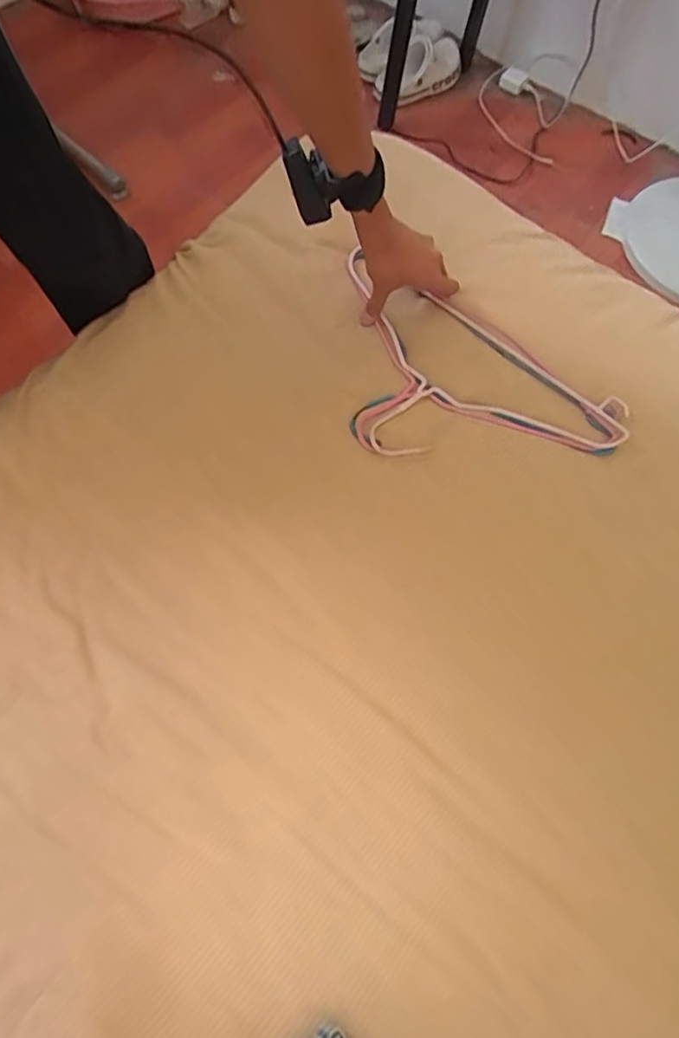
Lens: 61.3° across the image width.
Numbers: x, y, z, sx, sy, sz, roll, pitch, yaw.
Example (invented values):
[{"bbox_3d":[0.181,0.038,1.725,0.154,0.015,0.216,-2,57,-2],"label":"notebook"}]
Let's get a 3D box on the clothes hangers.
[{"bbox_3d":[0.103,-0.153,0.653,0.209,0.013,0.387,-43,75,-13],"label":"clothes hangers"}]

